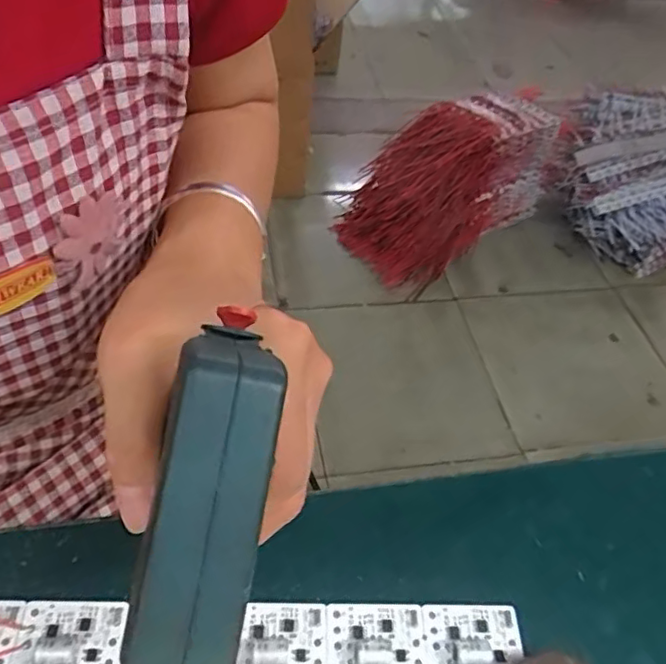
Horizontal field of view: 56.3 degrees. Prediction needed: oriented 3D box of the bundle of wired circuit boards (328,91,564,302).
[{"bbox_3d":[0.300,-0.427,1.565,0.353,0.208,0.666,36,54,24],"label":"bundle of wired circuit boards"}]

